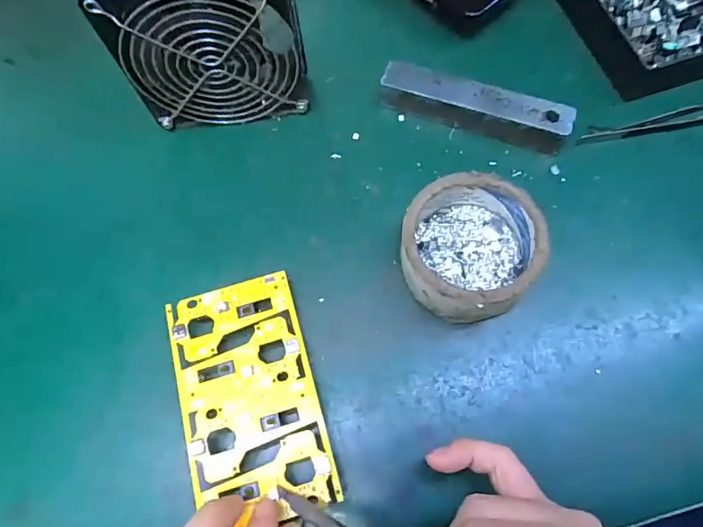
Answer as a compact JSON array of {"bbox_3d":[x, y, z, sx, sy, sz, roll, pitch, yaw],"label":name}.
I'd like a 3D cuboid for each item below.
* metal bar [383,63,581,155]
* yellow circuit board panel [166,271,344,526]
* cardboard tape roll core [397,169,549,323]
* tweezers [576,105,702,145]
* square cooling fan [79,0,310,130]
[{"bbox_3d":[0.090,-0.115,0.354,0.137,0.027,0.029,20,71,11],"label":"metal bar"},{"bbox_3d":[-0.061,0.077,0.283,0.078,0.005,0.136,-15,68,-5],"label":"yellow circuit board panel"},{"bbox_3d":[0.074,-0.010,0.303,0.083,0.042,0.086,4,69,5],"label":"cardboard tape roll core"},{"bbox_3d":[0.227,-0.105,0.353,0.117,0.006,0.020,-12,68,-1],"label":"tweezers"},{"bbox_3d":[-0.095,-0.150,0.326,0.118,0.117,0.045,-8,68,1],"label":"square cooling fan"}]

